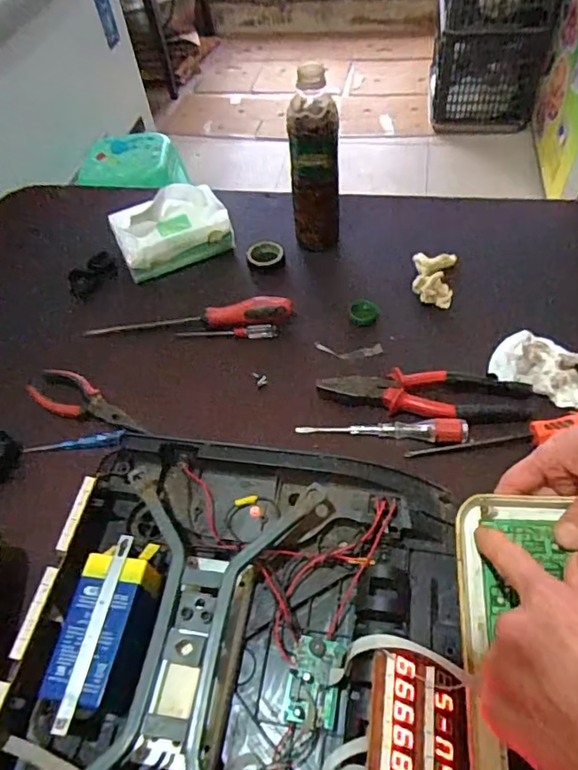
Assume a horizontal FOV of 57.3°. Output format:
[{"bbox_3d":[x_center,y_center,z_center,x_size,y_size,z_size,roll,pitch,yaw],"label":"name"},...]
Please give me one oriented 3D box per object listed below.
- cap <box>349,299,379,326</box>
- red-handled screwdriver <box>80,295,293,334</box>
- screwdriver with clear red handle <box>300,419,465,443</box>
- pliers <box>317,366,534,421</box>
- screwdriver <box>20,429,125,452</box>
[{"bbox_3d":[0.089,-0.085,0.629,0.034,0.015,0.031,-3,53,3],"label":"cap"},{"bbox_3d":[-0.120,-0.081,0.626,0.249,0.032,0.025,-1,53,4],"label":"red-handled screwdriver"},{"bbox_3d":[0.091,0.040,0.523,0.164,0.019,0.018,4,53,9],"label":"screwdriver with clear red handle"},{"bbox_3d":[0.140,0.008,0.539,0.209,0.018,0.052,2,53,7],"label":"pliers"},{"bbox_3d":[-0.223,0.058,0.547,0.107,0.021,0.012,-3,53,3],"label":"screwdriver"}]

